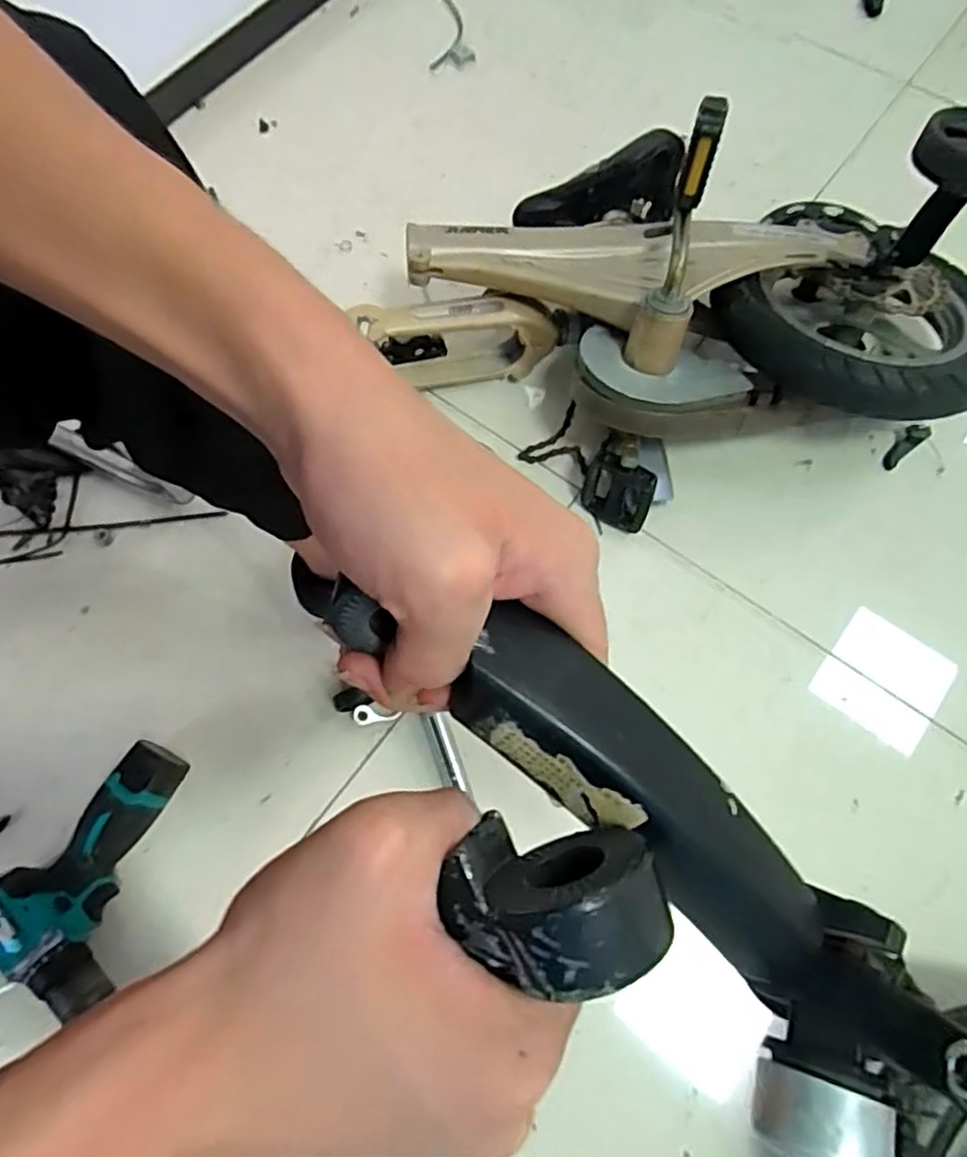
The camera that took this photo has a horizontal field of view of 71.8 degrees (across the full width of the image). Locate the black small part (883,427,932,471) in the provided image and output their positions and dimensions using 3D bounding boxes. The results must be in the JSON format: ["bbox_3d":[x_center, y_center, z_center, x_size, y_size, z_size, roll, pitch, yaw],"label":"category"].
[{"bbox_3d":[0.456,-0.144,0.723,0.060,0.013,0.020,-44,75,3],"label":"black small part"}]

